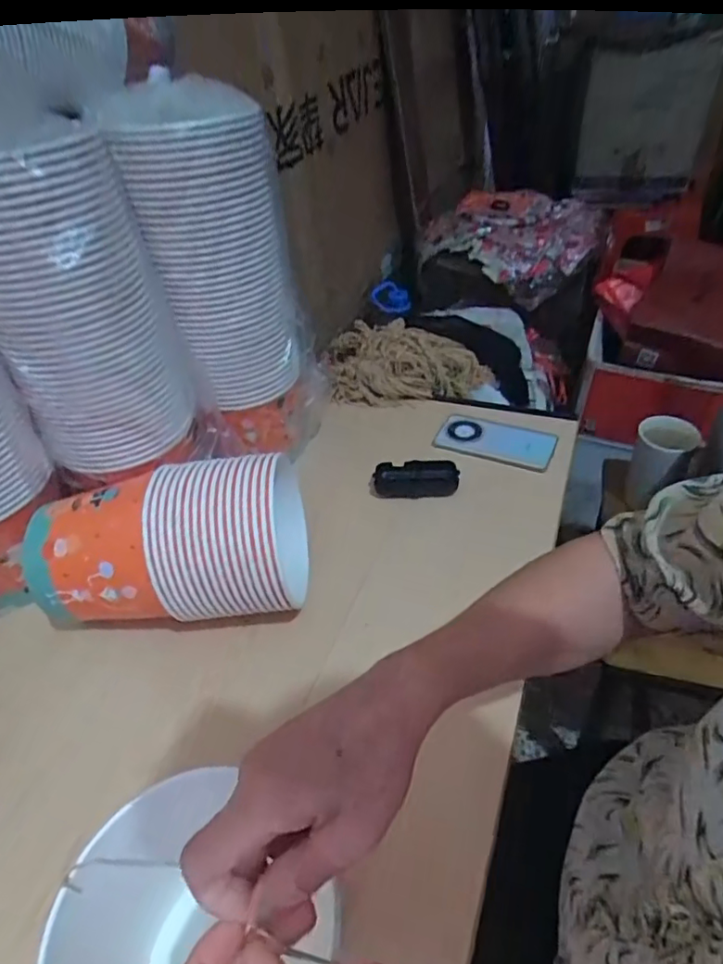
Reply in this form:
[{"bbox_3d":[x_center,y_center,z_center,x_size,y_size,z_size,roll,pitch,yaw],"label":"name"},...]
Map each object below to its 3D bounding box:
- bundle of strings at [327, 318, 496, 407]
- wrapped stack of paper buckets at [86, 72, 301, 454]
[{"bbox_3d":[0.077,-0.218,0.969,0.296,0.072,0.188,-4,42,3],"label":"bundle of strings"},{"bbox_3d":[-0.154,-0.231,0.665,0.145,0.377,0.160,-11,42,-4],"label":"wrapped stack of paper buckets"}]

